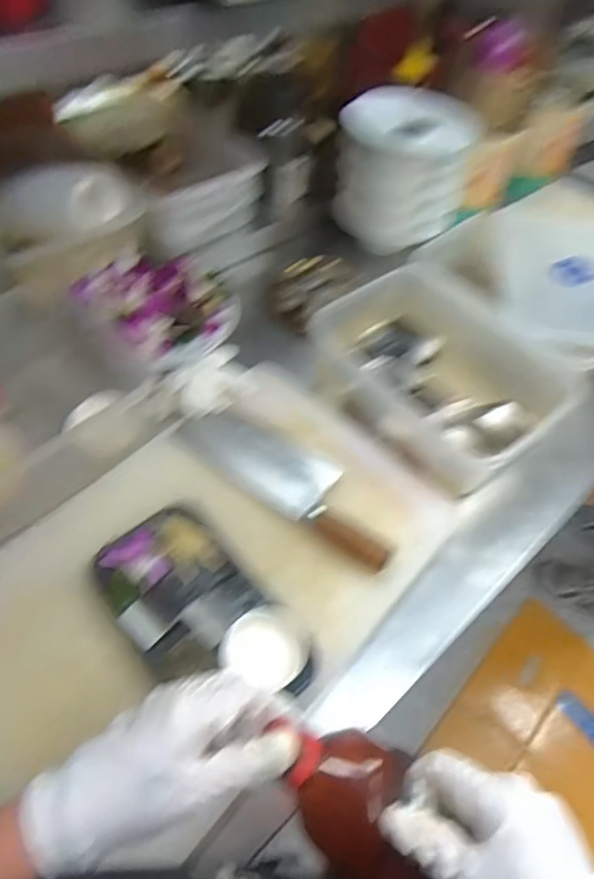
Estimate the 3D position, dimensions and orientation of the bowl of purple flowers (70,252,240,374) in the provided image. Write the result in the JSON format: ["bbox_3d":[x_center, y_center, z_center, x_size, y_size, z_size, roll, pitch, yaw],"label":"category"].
[{"bbox_3d":[-0.186,-0.182,0.736,0.182,0.062,0.170,2,54,-3],"label":"bowl of purple flowers"}]

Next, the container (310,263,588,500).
[{"bbox_3d":[0.197,-0.087,0.747,0.241,0.104,0.317,-29,62,-23],"label":"container"}]

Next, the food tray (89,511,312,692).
[{"bbox_3d":[-0.097,0.173,0.541,0.236,0.036,0.135,40,61,22],"label":"food tray"}]

